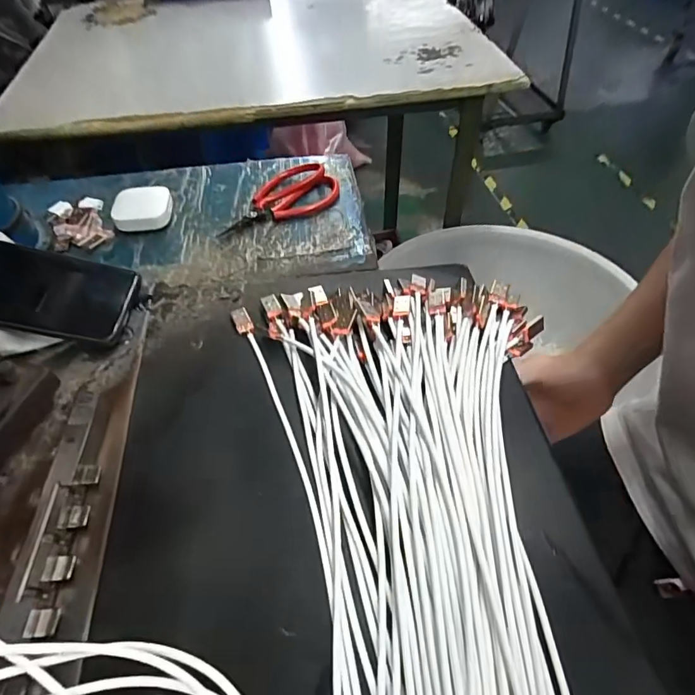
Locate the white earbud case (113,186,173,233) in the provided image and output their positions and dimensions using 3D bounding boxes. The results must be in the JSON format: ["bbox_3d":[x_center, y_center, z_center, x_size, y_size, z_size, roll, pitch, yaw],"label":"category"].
[{"bbox_3d":[-0.185,-0.128,0.424,0.046,0.021,0.043,-9,52,-2],"label":"white earbud case"}]

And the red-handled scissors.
[{"bbox_3d":[-0.067,-0.141,0.439,0.120,0.012,0.067,-25,54,-18],"label":"red-handled scissors"}]

